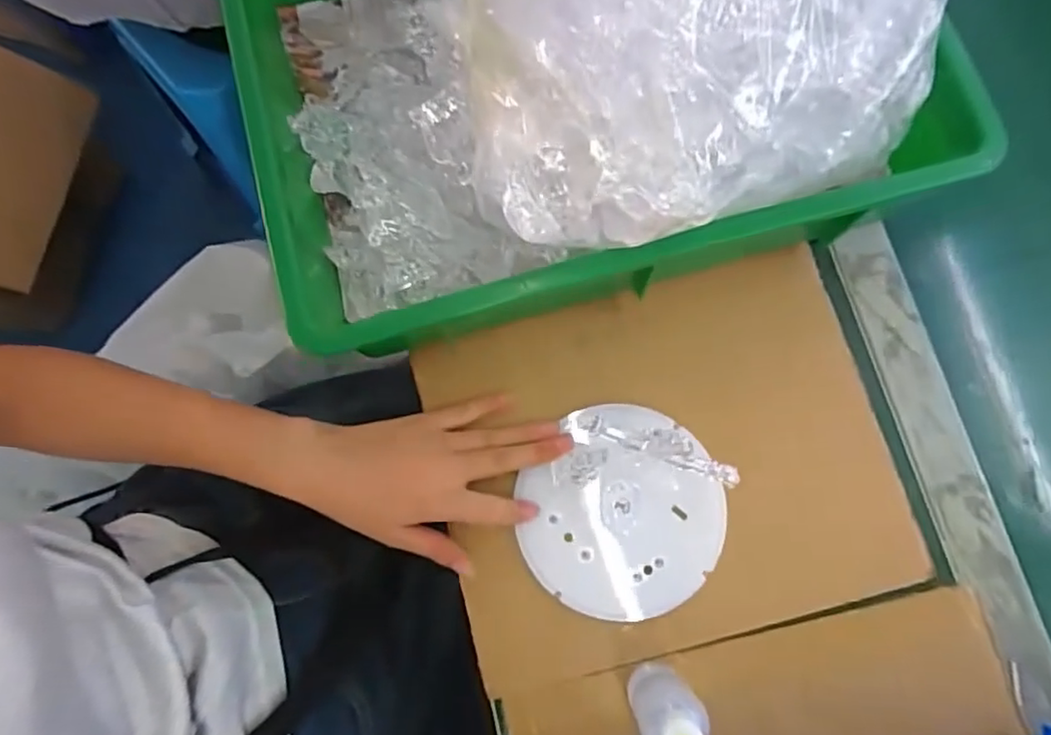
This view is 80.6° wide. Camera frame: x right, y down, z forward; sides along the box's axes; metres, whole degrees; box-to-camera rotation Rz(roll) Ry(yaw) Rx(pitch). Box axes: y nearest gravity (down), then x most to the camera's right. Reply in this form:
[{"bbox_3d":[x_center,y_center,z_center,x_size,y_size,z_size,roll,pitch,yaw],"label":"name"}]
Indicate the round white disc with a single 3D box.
[{"bbox_3d":[0.061,0.092,0.386,0.120,0.014,0.122,0,88,0],"label":"round white disc"}]

